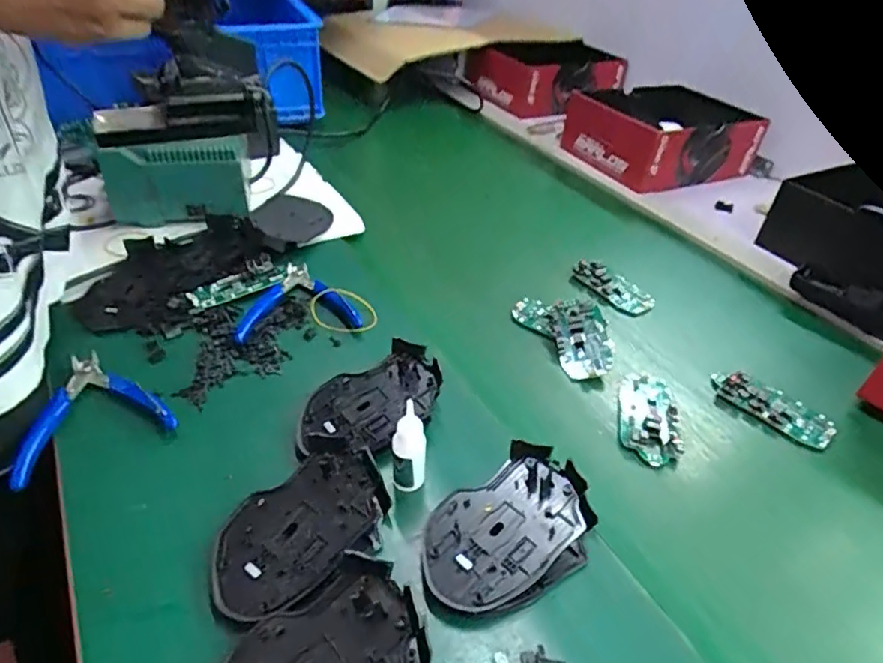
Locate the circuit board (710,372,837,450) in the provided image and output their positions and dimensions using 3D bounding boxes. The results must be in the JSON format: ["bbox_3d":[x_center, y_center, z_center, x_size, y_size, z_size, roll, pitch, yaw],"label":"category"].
[{"bbox_3d":[0.281,0.063,0.494,0.097,0.013,0.039,29,45,28],"label":"circuit board"}]

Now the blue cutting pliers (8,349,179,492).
[{"bbox_3d":[-0.270,0.056,0.439,0.104,0.015,0.111,-20,45,-28],"label":"blue cutting pliers"}]

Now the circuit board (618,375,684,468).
[{"bbox_3d":[0.171,0.069,0.477,0.046,0.008,0.093,10,39,6],"label":"circuit board"}]

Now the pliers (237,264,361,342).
[{"bbox_3d":[-0.139,-0.032,0.550,0.108,0.016,0.105,-7,40,-15],"label":"pliers"}]

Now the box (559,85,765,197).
[{"bbox_3d":[0.334,-0.308,0.901,0.243,0.083,0.213,-18,43,-28],"label":"box"}]

